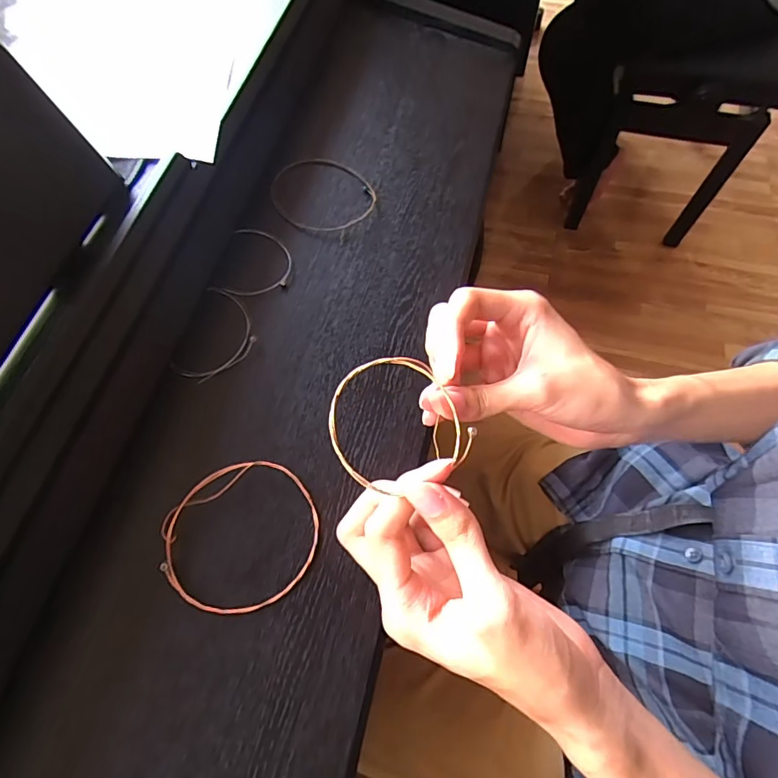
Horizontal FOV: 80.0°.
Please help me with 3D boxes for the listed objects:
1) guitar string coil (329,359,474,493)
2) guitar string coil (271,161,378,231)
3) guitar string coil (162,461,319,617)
[{"bbox_3d":[0.005,0.014,0.214,0.059,0.005,0.061,7,66,-16],"label":"guitar string coil"},{"bbox_3d":[-0.057,-0.168,0.403,0.084,0.008,0.084,4,66,-9],"label":"guitar string coil"},{"bbox_3d":[-0.092,0.093,0.293,0.095,0.007,0.087,-42,89,-19],"label":"guitar string coil"}]

